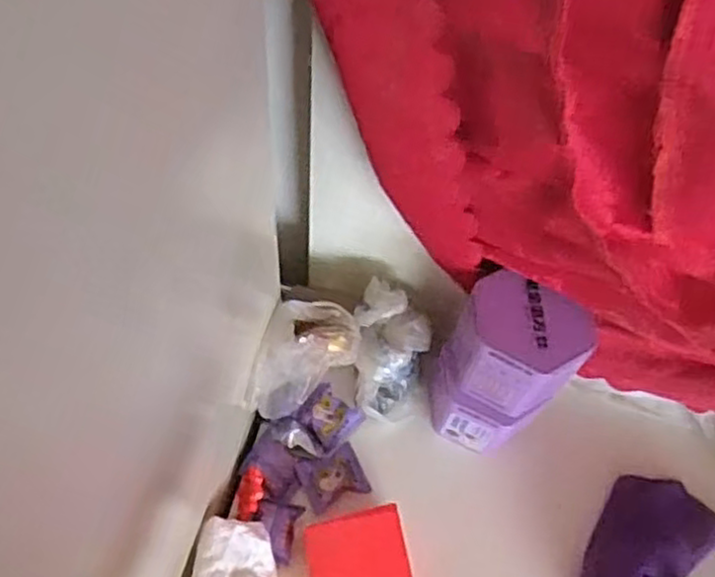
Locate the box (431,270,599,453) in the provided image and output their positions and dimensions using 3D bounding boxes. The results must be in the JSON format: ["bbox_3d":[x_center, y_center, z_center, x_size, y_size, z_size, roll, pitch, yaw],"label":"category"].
[{"bbox_3d":[0.128,0.076,0.664,0.108,0.175,0.096,35,65,15],"label":"box"}]

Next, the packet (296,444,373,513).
[{"bbox_3d":[-0.023,0.179,0.698,0.058,0.024,0.049,-23,65,-15],"label":"packet"}]

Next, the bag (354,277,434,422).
[{"bbox_3d":[0.030,0.064,0.710,0.072,0.089,0.102,13,62,4],"label":"bag"}]

